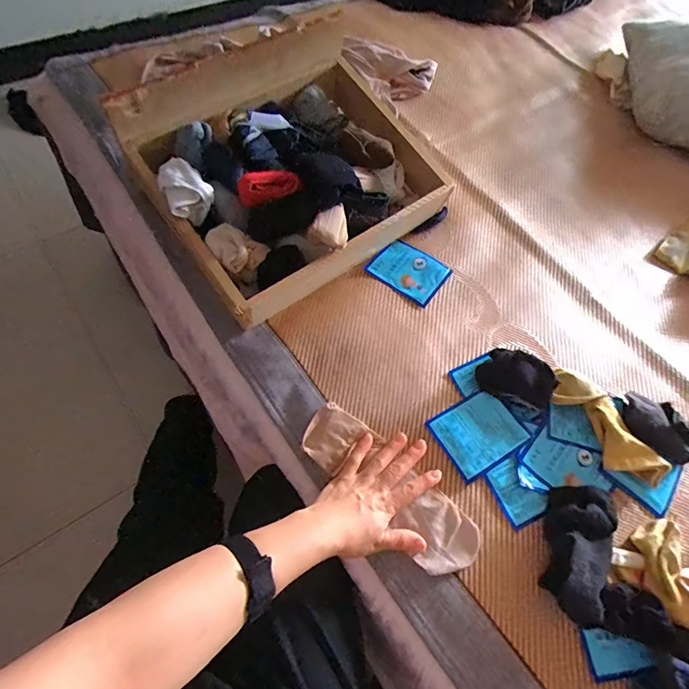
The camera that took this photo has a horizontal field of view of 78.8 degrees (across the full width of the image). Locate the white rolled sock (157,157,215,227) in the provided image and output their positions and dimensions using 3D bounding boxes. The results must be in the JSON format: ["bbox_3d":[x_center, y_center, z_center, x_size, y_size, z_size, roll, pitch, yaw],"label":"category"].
[{"bbox_3d":[-0.209,-0.206,0.554,0.064,0.063,0.070,-18,65,-15],"label":"white rolled sock"}]

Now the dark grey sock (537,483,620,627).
[{"bbox_3d":[0.256,0.219,0.455,0.071,0.052,0.139,26,64,9],"label":"dark grey sock"}]

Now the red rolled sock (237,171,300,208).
[{"bbox_3d":[-0.100,-0.209,0.550,0.081,0.034,0.032,-22,66,-17],"label":"red rolled sock"}]

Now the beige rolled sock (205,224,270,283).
[{"bbox_3d":[-0.140,-0.124,0.556,0.075,0.070,0.051,-13,65,-13],"label":"beige rolled sock"}]

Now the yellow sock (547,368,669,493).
[{"bbox_3d":[0.326,0.103,0.529,0.058,0.026,0.163,-23,66,-17],"label":"yellow sock"}]

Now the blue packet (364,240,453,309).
[{"bbox_3d":[0.100,-0.115,0.643,0.108,0.009,0.095,36,64,13],"label":"blue packet"}]

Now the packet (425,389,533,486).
[{"bbox_3d":[0.171,0.112,0.535,0.107,0.006,0.087,-27,68,-19],"label":"packet"}]

